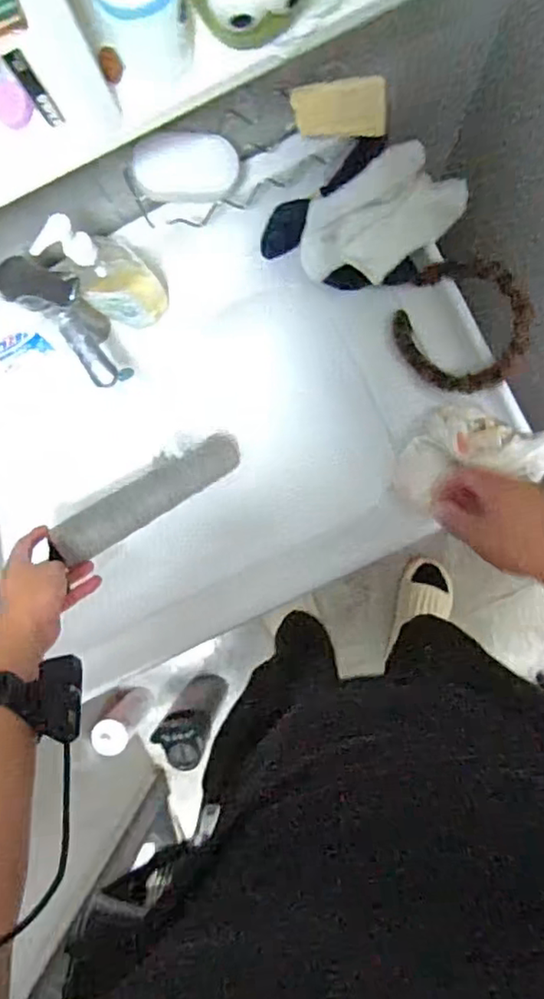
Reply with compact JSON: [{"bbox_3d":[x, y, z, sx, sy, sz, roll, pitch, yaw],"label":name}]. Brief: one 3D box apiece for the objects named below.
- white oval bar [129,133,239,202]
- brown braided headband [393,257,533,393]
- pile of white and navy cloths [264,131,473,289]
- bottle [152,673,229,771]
[{"bbox_3d":[-0.083,-0.320,0.585,0.096,0.028,0.059,-2,129,-8],"label":"white oval bar"},{"bbox_3d":[0.212,-0.195,0.679,0.139,0.017,0.151,0,90,30],"label":"brown braided headband"},{"bbox_3d":[0.110,-0.315,0.677,0.214,0.078,0.151,-35,88,3],"label":"pile of white and navy cloths"},{"bbox_3d":[-0.167,0.459,1.329,0.100,0.310,0.093,28,92,3],"label":"bottle"}]

